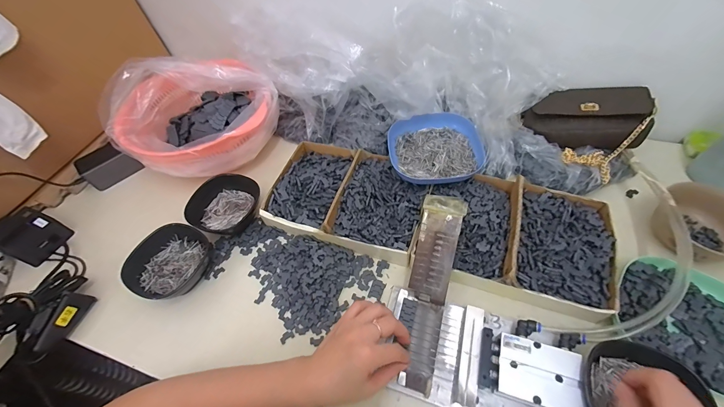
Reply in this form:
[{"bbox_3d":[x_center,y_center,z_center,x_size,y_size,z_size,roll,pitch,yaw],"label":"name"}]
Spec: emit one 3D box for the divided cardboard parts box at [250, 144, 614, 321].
[{"bbox_3d":[0.093,0.015,0.456,0.482,0.057,0.186,13,56,14],"label":"divided cardboard parts box"}]

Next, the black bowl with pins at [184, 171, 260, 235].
[{"bbox_3d":[-0.216,0.003,0.502,0.107,0.043,0.108,-3,54,4],"label":"black bowl with pins"}]

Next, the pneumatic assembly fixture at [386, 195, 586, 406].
[{"bbox_3d":[0.146,0.122,0.361,0.209,0.078,0.220,12,56,14],"label":"pneumatic assembly fixture"}]

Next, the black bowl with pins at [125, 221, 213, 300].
[{"bbox_3d":[-0.273,0.091,0.451,0.105,0.051,0.108,-3,54,4],"label":"black bowl with pins"}]

